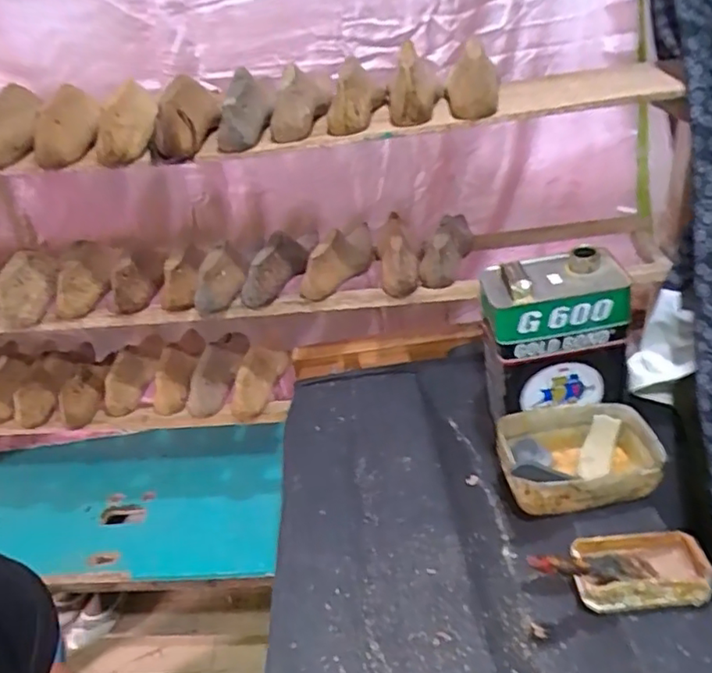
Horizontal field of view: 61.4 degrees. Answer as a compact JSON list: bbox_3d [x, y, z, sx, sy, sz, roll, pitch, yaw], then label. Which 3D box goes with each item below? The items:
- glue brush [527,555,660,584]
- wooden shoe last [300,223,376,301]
[{"bbox_3d":[0.237,0.232,0.602,0.136,0.019,0.030,9,29,-15],"label":"glue brush"},{"bbox_3d":[-0.028,-0.121,0.935,0.046,0.075,0.170,12,37,29],"label":"wooden shoe last"}]

